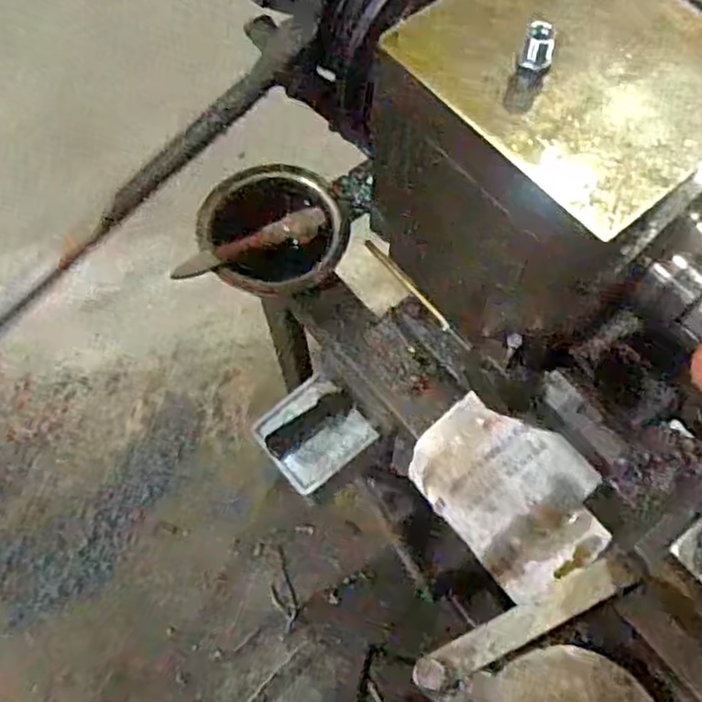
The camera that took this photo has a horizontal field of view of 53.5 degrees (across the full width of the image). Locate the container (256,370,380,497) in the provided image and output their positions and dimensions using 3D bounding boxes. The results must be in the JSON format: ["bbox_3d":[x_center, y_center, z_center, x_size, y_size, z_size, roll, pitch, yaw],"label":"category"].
[{"bbox_3d":[-0.036,0.074,0.653,0.092,0.033,0.081,-37,71,-14],"label":"container"}]

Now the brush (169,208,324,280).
[{"bbox_3d":[-0.088,-0.094,0.625,0.144,0.025,0.023,-27,69,-11],"label":"brush"}]

